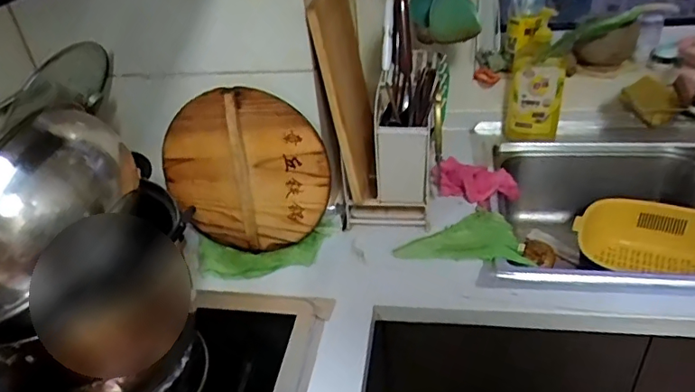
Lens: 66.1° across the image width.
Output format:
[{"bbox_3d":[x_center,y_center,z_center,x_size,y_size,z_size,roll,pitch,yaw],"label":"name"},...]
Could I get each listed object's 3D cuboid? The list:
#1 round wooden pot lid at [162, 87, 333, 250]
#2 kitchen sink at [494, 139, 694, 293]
[{"bbox_3d":[-0.178,-0.039,0.946,0.282,0.292,0.028,-30,19,17],"label":"round wooden pot lid"},{"bbox_3d":[0.649,0.093,1.077,0.622,0.256,0.511,0,36,8],"label":"kitchen sink"}]

